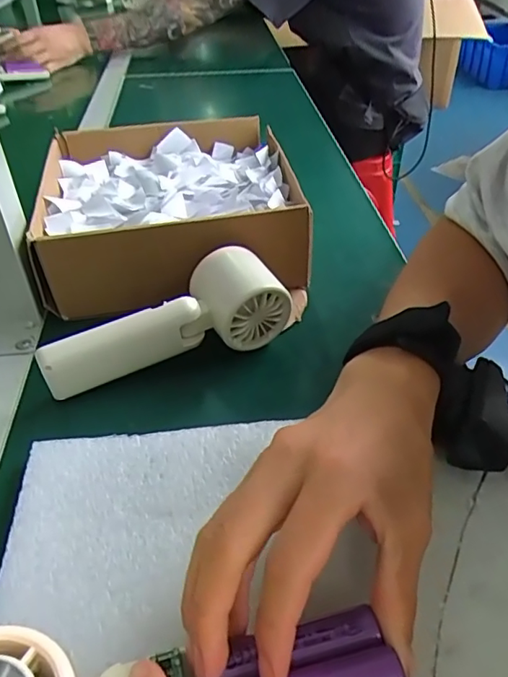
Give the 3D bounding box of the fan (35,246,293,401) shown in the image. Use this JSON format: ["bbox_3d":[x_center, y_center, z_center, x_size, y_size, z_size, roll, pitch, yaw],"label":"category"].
[{"bbox_3d":[-0.058,-0.009,0.358,0.159,0.060,0.048,-21,44,-22],"label":"fan"}]

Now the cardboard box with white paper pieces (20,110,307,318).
[{"bbox_3d":[-0.072,-0.113,0.475,0.212,0.073,0.236,-9,41,-9],"label":"cardboard box with white paper pieces"}]

